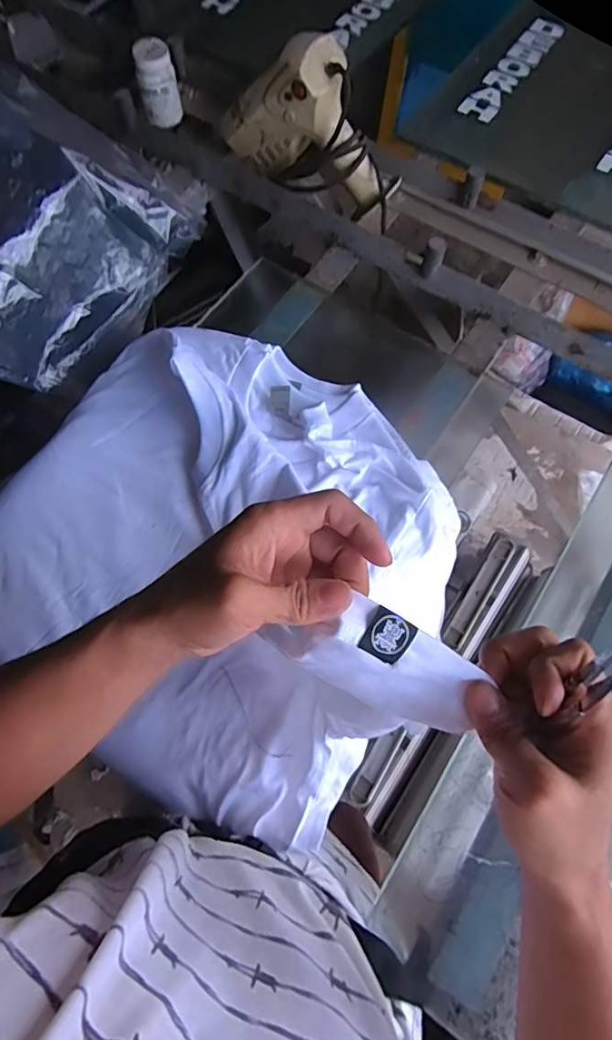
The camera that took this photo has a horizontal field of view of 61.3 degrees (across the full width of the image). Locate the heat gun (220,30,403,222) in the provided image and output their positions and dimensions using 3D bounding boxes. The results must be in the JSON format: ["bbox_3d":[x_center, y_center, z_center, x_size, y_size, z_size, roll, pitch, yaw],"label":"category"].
[{"bbox_3d":[0.001,-0.570,0.738,0.286,0.188,0.066,33,72,13],"label":"heat gun"}]

